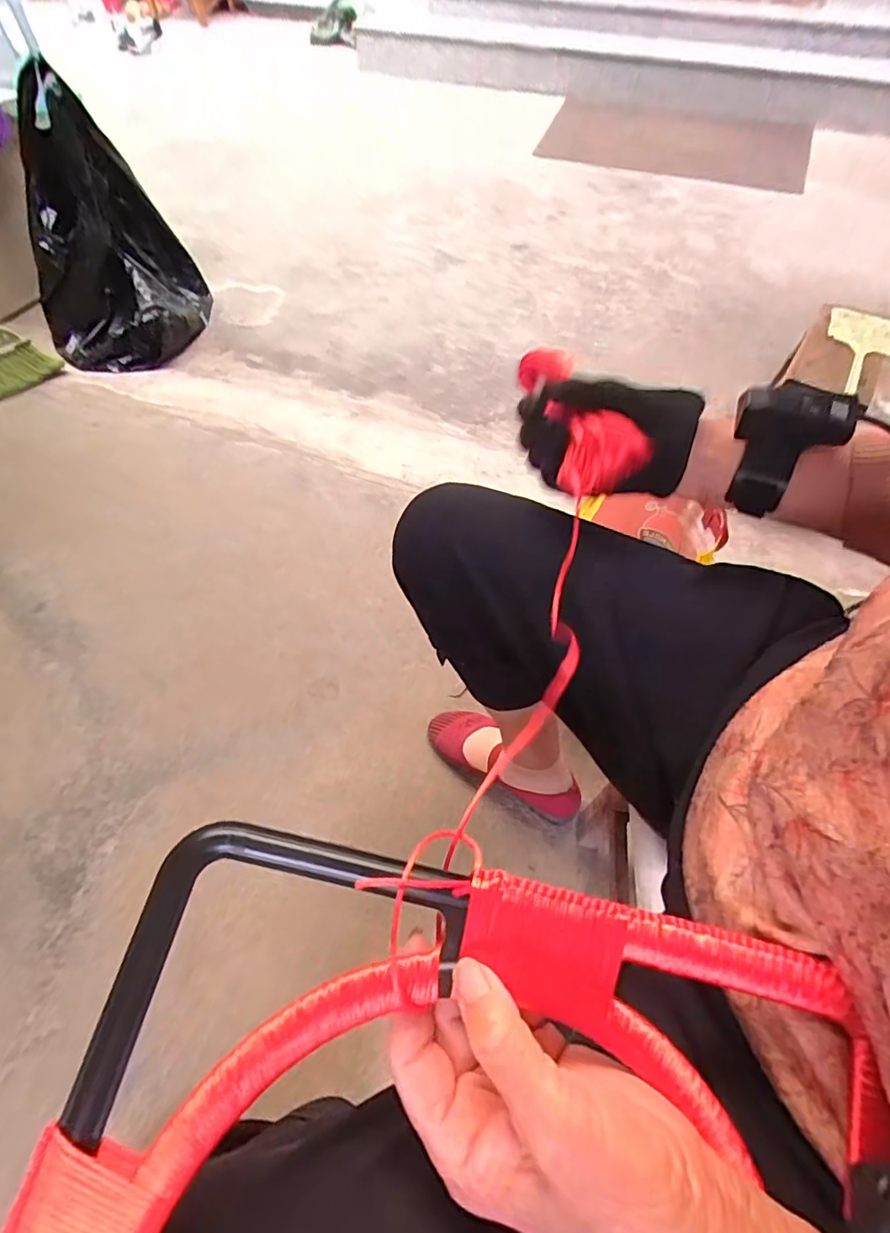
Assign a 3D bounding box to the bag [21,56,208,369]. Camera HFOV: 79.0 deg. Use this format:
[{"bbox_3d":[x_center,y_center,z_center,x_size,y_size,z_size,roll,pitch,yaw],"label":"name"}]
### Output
[{"bbox_3d":[-0.851,-0.927,1.306,0.408,0.501,0.298,-26,61,-15],"label":"bag"}]

